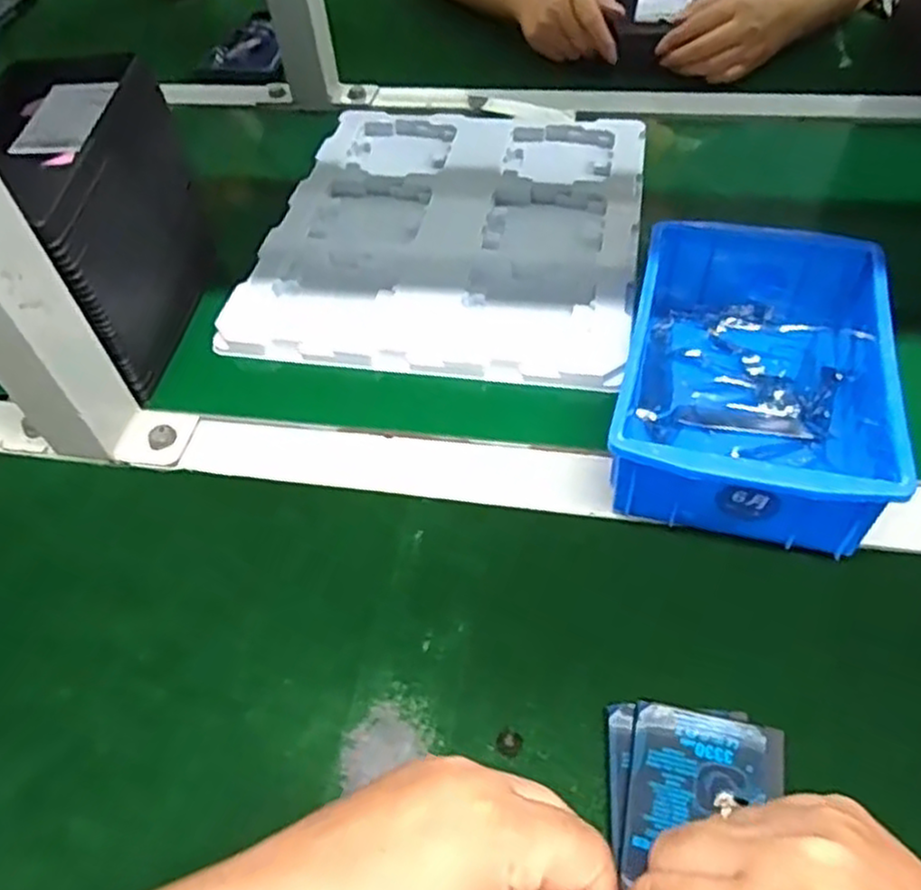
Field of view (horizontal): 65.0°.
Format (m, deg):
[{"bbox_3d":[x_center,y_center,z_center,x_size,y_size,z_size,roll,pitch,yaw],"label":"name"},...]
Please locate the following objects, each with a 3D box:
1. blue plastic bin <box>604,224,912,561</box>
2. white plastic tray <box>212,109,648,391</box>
[{"bbox_3d":[0.160,-0.041,0.403,0.125,0.065,0.195,10,53,14],"label":"blue plastic bin"},{"bbox_3d":[-0.004,-0.172,0.563,0.273,0.016,0.315,6,52,10],"label":"white plastic tray"}]

